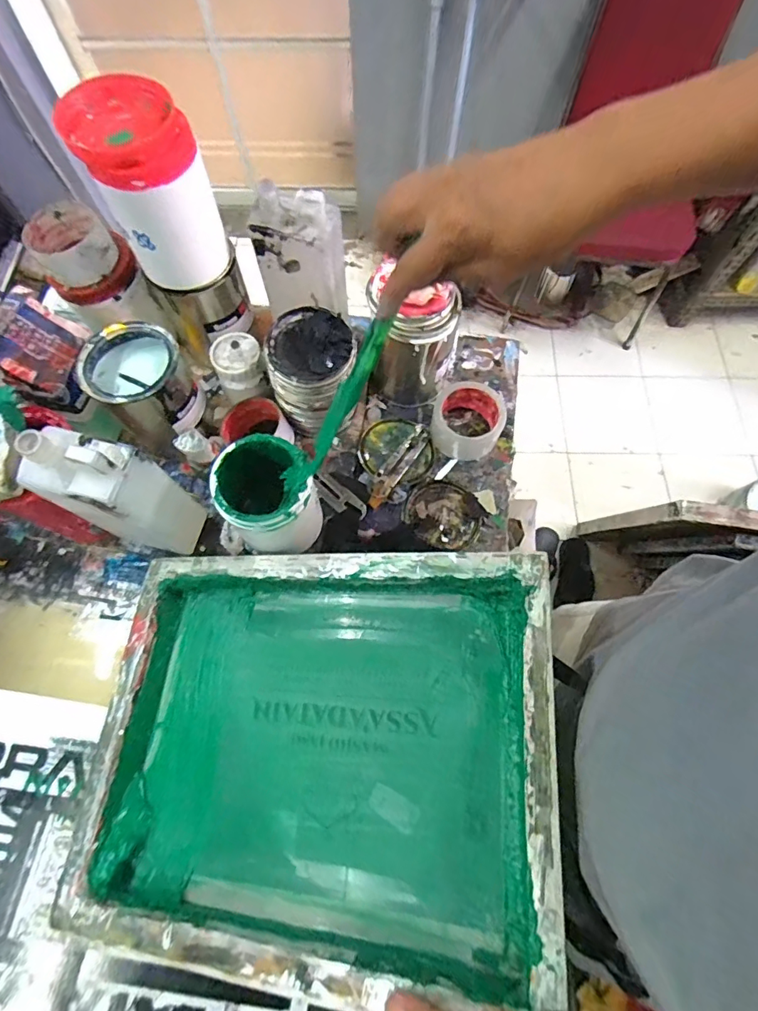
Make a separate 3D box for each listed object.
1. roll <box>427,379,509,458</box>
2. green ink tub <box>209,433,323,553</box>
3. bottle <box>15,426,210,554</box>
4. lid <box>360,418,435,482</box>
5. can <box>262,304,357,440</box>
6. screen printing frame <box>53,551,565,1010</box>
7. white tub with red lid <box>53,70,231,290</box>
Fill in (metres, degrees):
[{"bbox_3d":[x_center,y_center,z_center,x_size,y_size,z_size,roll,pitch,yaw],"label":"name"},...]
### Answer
[{"bbox_3d":[0.120,-0.117,0.651,0.096,0.048,0.094,0,69,0],"label":"roll"},{"bbox_3d":[-0.117,-0.003,0.536,0.096,0.142,0.093,0,69,0],"label":"green ink tub"},{"bbox_3d":[-0.264,-0.008,0.504,0.094,0.230,0.070,14,70,5],"label":"bottle"},{"bbox_3d":[0.026,-0.079,0.649,0.097,0.015,0.094,0,69,0],"label":"lid"},{"bbox_3d":[-0.079,-0.165,0.593,0.100,0.155,0.100,0,69,0],"label":"can"},{"bbox_3d":[-0.064,0.220,0.460,0.435,0.047,0.349,0,66,16],"label":"screen printing frame"},{"bbox_3d":[-0.228,-0.320,0.491,0.102,0.148,0.111,0,69,0],"label":"white tub with red lid"}]

